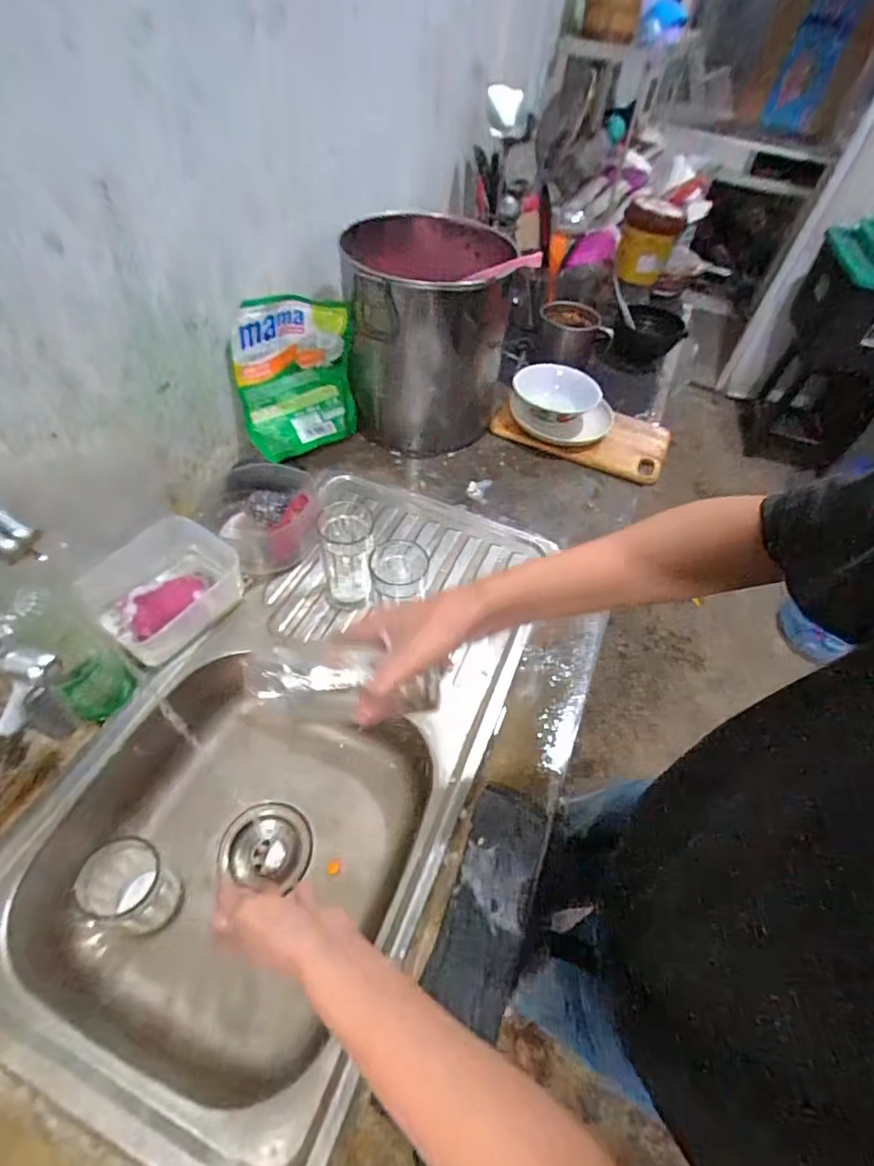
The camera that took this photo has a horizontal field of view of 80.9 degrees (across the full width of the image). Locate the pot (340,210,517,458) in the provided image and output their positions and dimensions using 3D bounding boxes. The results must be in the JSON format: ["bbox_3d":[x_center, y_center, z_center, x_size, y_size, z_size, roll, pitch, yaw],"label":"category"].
[{"bbox_3d":[-0.016,-0.431,0.897,0.258,0.293,0.333,4,52,-1],"label":"pot"}]

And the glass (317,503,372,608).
[{"bbox_3d":[-0.116,-0.036,0.658,0.065,0.137,0.066,2,52,-3],"label":"glass"}]

